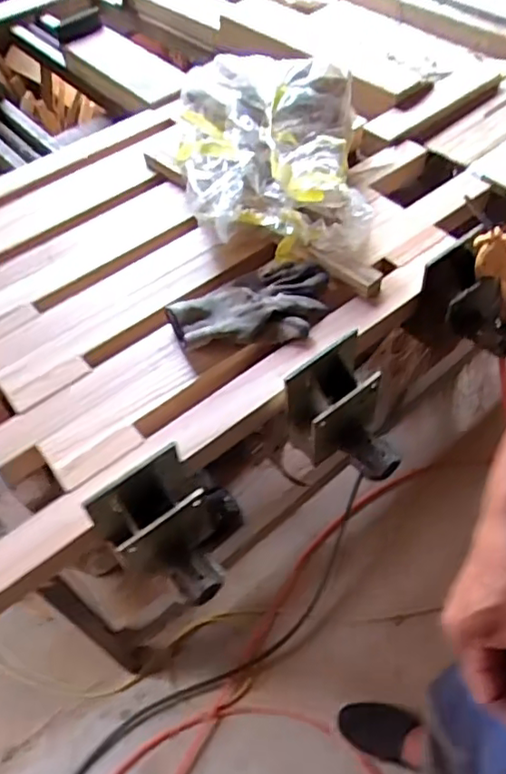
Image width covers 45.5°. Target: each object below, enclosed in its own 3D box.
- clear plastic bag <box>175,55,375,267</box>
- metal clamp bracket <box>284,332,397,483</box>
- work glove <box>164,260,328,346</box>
[{"bbox_3d":[0.031,-0.310,0.819,0.247,0.143,0.308,-7,54,0],"label":"clear plastic bag"},{"bbox_3d":[0.115,0.029,0.686,0.123,0.109,0.126,-39,60,-21],"label":"metal clamp bracket"},{"bbox_3d":[-0.003,-0.103,0.750,0.201,0.031,0.111,-9,54,-2],"label":"work glove"}]

